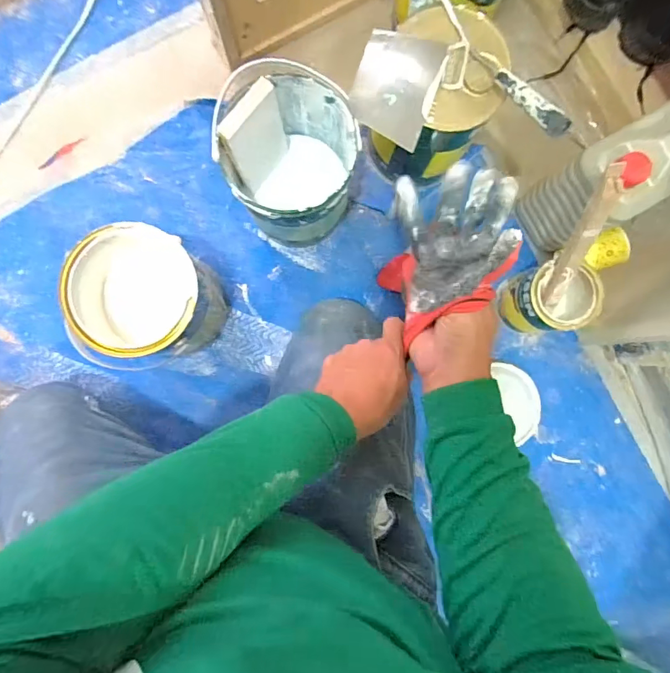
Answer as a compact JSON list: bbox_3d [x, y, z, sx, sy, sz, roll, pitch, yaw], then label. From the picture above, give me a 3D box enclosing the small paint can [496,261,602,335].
[{"bbox_3d":[0.331,-0.056,0.691,0.104,0.133,0.096,6,90,-2],"label":"small paint can"}]

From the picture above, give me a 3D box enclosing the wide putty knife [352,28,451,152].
[{"bbox_3d":[0.080,-0.318,0.553,0.104,0.010,0.138,14,89,-2],"label":"wide putty knife"}]

